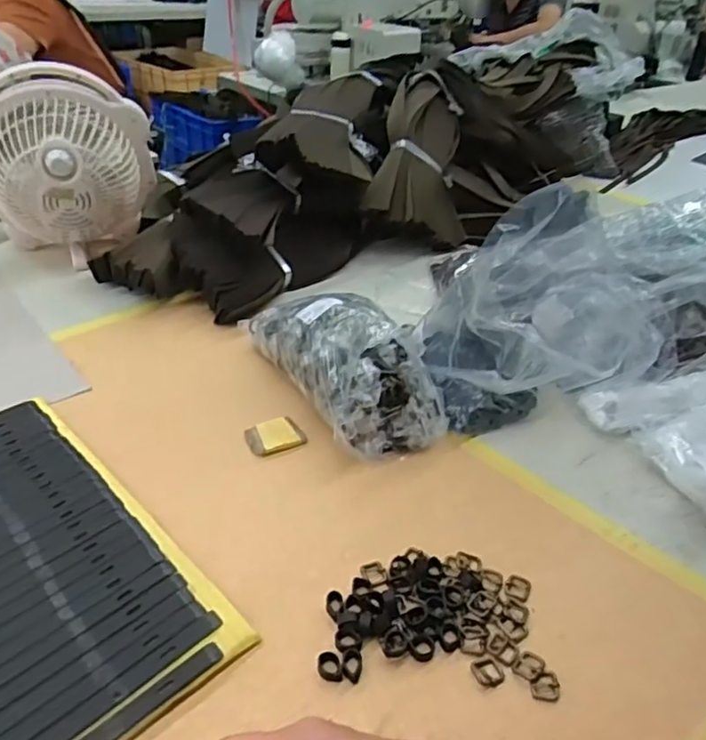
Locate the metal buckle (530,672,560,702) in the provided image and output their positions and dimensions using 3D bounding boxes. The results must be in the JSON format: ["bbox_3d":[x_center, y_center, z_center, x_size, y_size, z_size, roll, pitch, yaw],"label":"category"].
[{"bbox_3d":[0.139,0.228,0.446,0.020,0.004,0.019,2,33,-2],"label":"metal buckle"}]

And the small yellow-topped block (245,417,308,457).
[{"bbox_3d":[-0.083,0.069,0.655,0.058,0.005,0.046,-15,38,-25],"label":"small yellow-topped block"}]

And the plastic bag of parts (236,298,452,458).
[{"bbox_3d":[-0.011,-0.024,0.709,0.135,0.103,0.273,-14,37,-24],"label":"plastic bag of parts"}]

